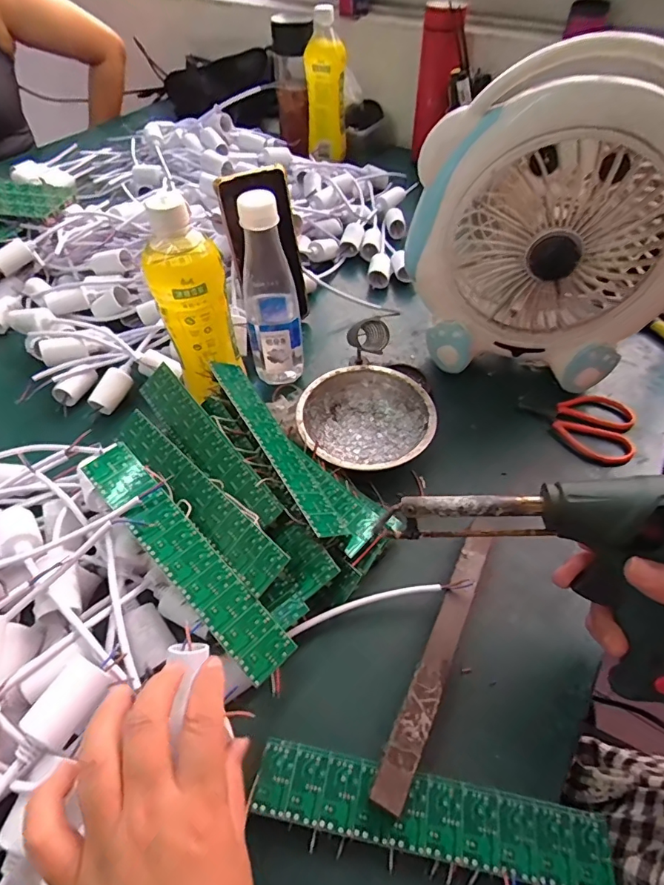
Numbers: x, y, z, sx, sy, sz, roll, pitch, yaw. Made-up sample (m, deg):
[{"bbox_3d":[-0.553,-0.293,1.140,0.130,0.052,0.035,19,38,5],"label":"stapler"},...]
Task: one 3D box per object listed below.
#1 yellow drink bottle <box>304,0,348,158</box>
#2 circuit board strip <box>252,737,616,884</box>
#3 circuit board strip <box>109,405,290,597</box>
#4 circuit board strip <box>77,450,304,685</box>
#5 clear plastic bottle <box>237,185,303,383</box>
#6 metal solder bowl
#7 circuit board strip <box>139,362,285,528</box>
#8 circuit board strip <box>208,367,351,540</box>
[{"bbox_3d":[-0.007,-0.608,0.813,0.072,0.190,0.080,2,52,3],"label":"yellow drink bottle"},{"bbox_3d":[0.057,0.219,0.280,0.203,0.006,0.039,9,52,8],"label":"circuit board strip"},{"bbox_3d":[-0.111,0.035,0.374,0.032,0.009,0.203,-37,60,-25],"label":"circuit board strip"},{"bbox_3d":[-0.107,0.079,0.339,0.036,0.004,0.203,-38,72,-28],"label":"circuit board strip"},{"bbox_3d":[-0.061,-0.144,0.469,0.053,0.195,0.060,-9,52,-6],"label":"clear plastic bottle"},{"bbox_3d":[0.032,-0.016,0.461,0.124,0.043,0.123,-12,52,-8],"label":"metal solder bowl"},{"bbox_3d":[-0.111,-0.001,0.407,0.037,0.004,0.198,-46,61,2],"label":"circuit board strip"},{"bbox_3d":[-0.047,-0.002,0.400,0.043,0.004,0.198,5,41,-49],"label":"circuit board strip"}]

